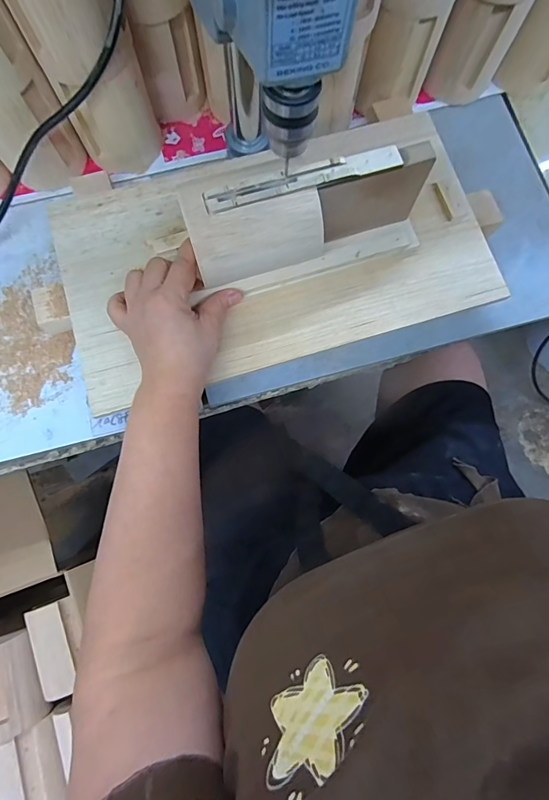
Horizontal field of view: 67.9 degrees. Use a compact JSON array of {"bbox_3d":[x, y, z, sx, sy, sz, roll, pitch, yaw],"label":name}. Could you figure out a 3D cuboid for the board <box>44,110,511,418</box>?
[{"bbox_3d":[-0.001,-0.140,0.375,0.383,0.019,0.214,-18,79,-4],"label":"board"}]

